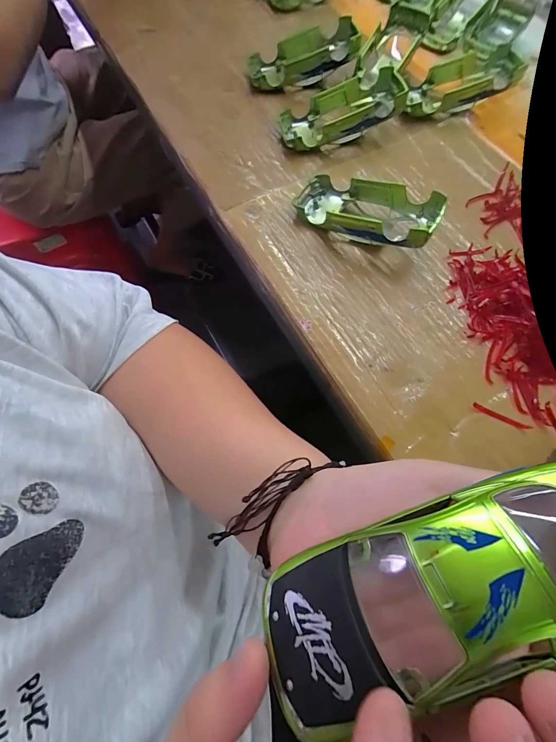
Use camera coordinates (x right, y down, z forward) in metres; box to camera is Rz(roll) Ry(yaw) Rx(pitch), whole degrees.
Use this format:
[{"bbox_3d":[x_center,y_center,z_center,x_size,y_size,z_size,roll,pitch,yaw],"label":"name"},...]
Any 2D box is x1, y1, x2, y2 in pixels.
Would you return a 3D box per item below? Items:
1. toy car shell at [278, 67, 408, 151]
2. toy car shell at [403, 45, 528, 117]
[{"bbox_3d":[0.070,-0.281,0.368,0.134,0.033,0.064,-12,61,13],"label":"toy car shell"},{"bbox_3d":[0.212,-0.336,0.391,0.132,0.047,0.060,-9,69,-6],"label":"toy car shell"}]

